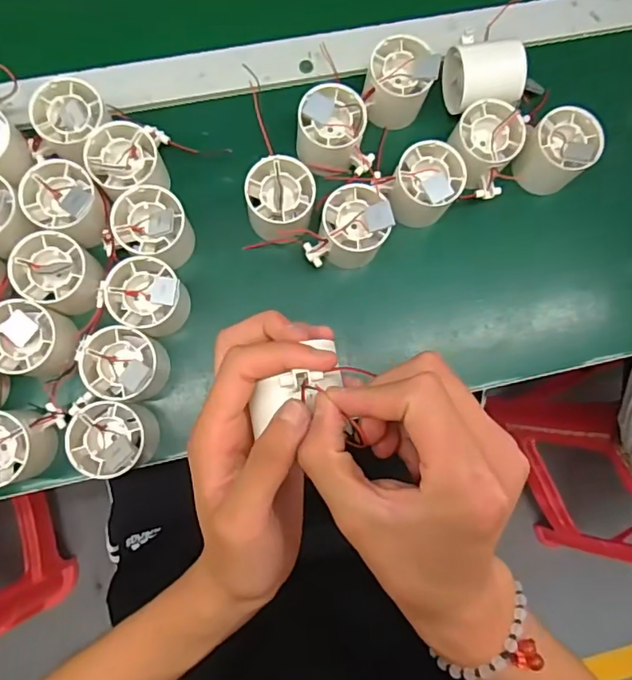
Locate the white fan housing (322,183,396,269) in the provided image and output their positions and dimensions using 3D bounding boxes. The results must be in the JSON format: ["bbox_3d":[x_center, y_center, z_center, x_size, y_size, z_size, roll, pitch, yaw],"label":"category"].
[{"bbox_3d":[0.029,-0.090,0.424,0.052,0.041,0.054,1,82,-4],"label":"white fan housing"}]

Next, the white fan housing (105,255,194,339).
[{"bbox_3d":[-0.131,-0.033,0.414,0.052,0.059,0.051,1,82,-4],"label":"white fan housing"}]

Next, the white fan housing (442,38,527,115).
[{"bbox_3d":[0.144,-0.224,0.452,0.058,0.049,0.058,-5,83,-5],"label":"white fan housing"}]

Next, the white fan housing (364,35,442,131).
[{"bbox_3d":[0.068,-0.217,0.447,0.053,0.049,0.055,1,82,-4],"label":"white fan housing"}]

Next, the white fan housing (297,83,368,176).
[{"bbox_3d":[0.012,-0.173,0.438,0.052,0.045,0.055,2,82,-4],"label":"white fan housing"}]

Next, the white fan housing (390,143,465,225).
[{"bbox_3d":[0.090,-0.130,0.442,0.053,0.051,0.053,1,82,-4],"label":"white fan housing"}]

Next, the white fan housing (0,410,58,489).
[{"bbox_3d":[-0.226,0.079,0.392,0.057,0.063,0.054,1,82,-4],"label":"white fan housing"}]

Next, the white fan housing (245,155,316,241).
[{"bbox_3d":[-0.029,-0.112,0.431,0.053,0.051,0.053,10,82,-3],"label":"white fan housing"}]

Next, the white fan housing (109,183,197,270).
[{"bbox_3d":[-0.128,-0.087,0.421,0.054,0.054,0.051,1,82,-4],"label":"white fan housing"}]

